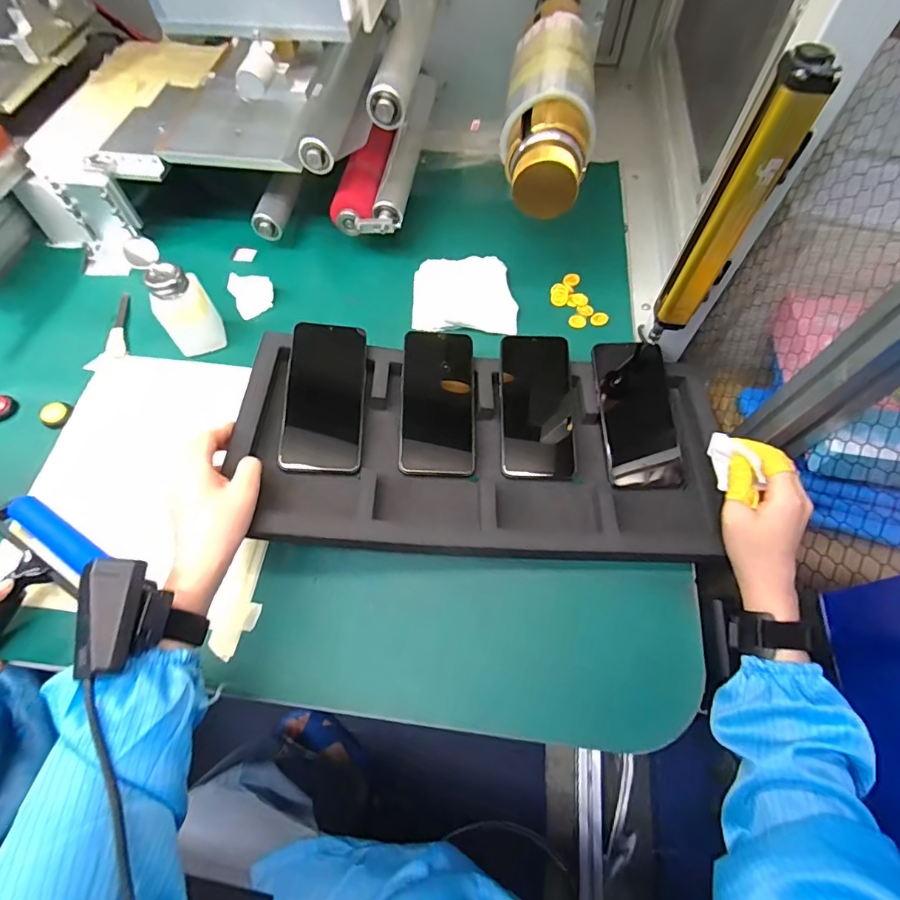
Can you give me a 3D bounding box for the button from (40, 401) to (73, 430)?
[{"bbox_3d":[-0.441,-0.040,0.535,0.024,0.015,0.029,7,63,4],"label":"button"}]

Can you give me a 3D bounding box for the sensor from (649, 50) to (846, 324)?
[{"bbox_3d":[0.206,-0.169,0.355,0.019,0.200,0.034,-38,69,-17],"label":"sensor"}]

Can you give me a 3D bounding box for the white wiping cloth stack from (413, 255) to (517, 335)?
[{"bbox_3d":[0.017,-0.203,0.624,0.129,0.012,0.122,-4,63,-2],"label":"white wiping cloth stack"}]

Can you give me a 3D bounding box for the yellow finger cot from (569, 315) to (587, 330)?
[{"bbox_3d":[0.164,-0.165,0.614,0.023,0.005,0.019,18,65,9],"label":"yellow finger cot"}]

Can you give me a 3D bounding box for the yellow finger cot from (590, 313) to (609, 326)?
[{"bbox_3d":[0.192,-0.168,0.614,0.022,0.006,0.023,0,63,0],"label":"yellow finger cot"}]

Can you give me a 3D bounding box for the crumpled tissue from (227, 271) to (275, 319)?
[{"bbox_3d":[-0.254,-0.203,0.618,0.051,0.028,0.052,-25,66,-12],"label":"crumpled tissue"}]

